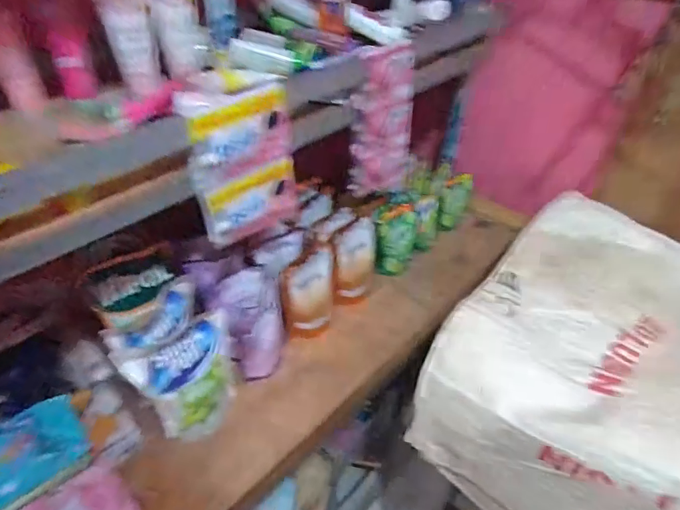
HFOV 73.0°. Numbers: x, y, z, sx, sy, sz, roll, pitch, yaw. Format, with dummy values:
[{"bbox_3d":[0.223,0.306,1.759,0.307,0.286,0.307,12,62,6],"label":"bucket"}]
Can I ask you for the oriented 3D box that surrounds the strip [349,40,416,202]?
[{"bbox_3d":[0.071,-0.213,0.768,0.123,0.254,0.023,-24,47,-24],"label":"strip"}]

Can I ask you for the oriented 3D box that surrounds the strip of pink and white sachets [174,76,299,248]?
[{"bbox_3d":[-0.122,-0.116,0.602,0.143,0.217,0.021,-29,49,-28],"label":"strip of pink and white sachets"}]

